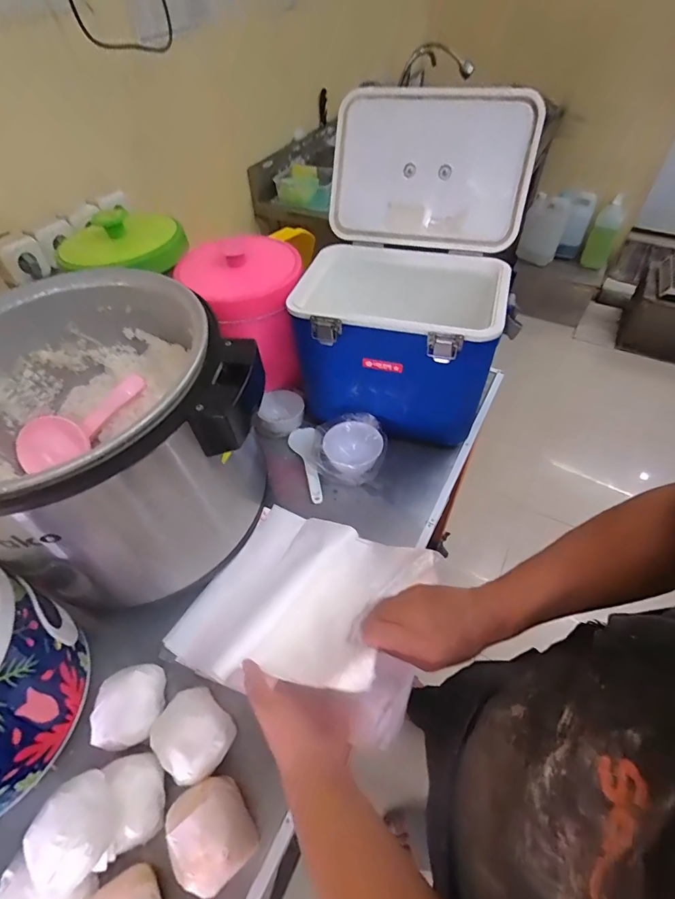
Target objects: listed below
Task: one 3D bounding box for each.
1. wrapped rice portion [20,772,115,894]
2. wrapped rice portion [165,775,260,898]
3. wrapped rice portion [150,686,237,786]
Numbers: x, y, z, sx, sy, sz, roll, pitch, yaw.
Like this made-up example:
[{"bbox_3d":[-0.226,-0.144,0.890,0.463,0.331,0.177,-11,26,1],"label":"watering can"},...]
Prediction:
[{"bbox_3d":[-0.252,0.366,0.408,0.072,0.055,0.071,0,51,1],"label":"wrapped rice portion"},{"bbox_3d":[-0.130,0.389,0.436,0.076,0.048,0.089,-24,55,-17],"label":"wrapped rice portion"},{"bbox_3d":[-0.168,0.324,0.489,0.092,0.041,0.082,35,59,25],"label":"wrapped rice portion"}]

